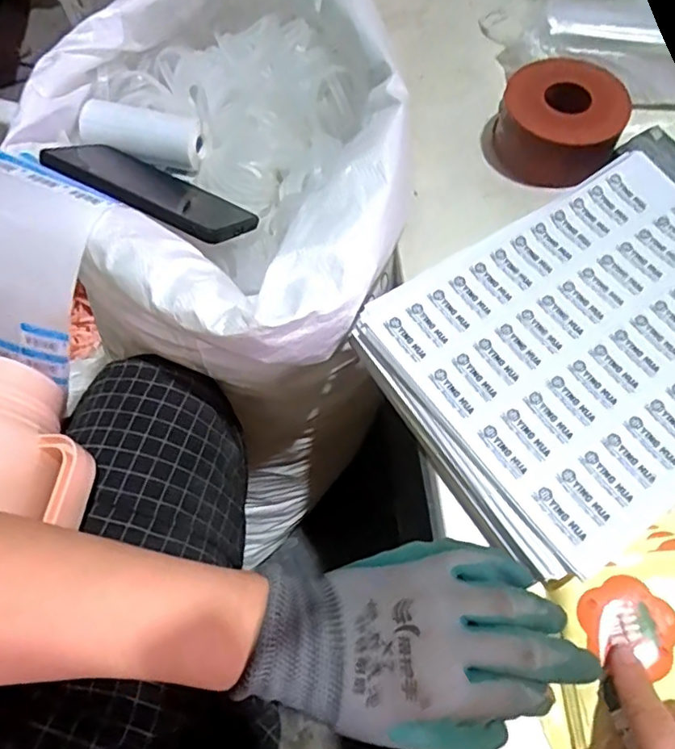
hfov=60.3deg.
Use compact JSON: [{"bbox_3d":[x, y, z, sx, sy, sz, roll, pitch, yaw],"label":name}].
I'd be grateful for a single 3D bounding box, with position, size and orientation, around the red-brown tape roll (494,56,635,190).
[{"bbox_3d":[0.183,-0.202,0.481,0.094,0.051,0.103,-1,65,2],"label":"red-brown tape roll"}]

